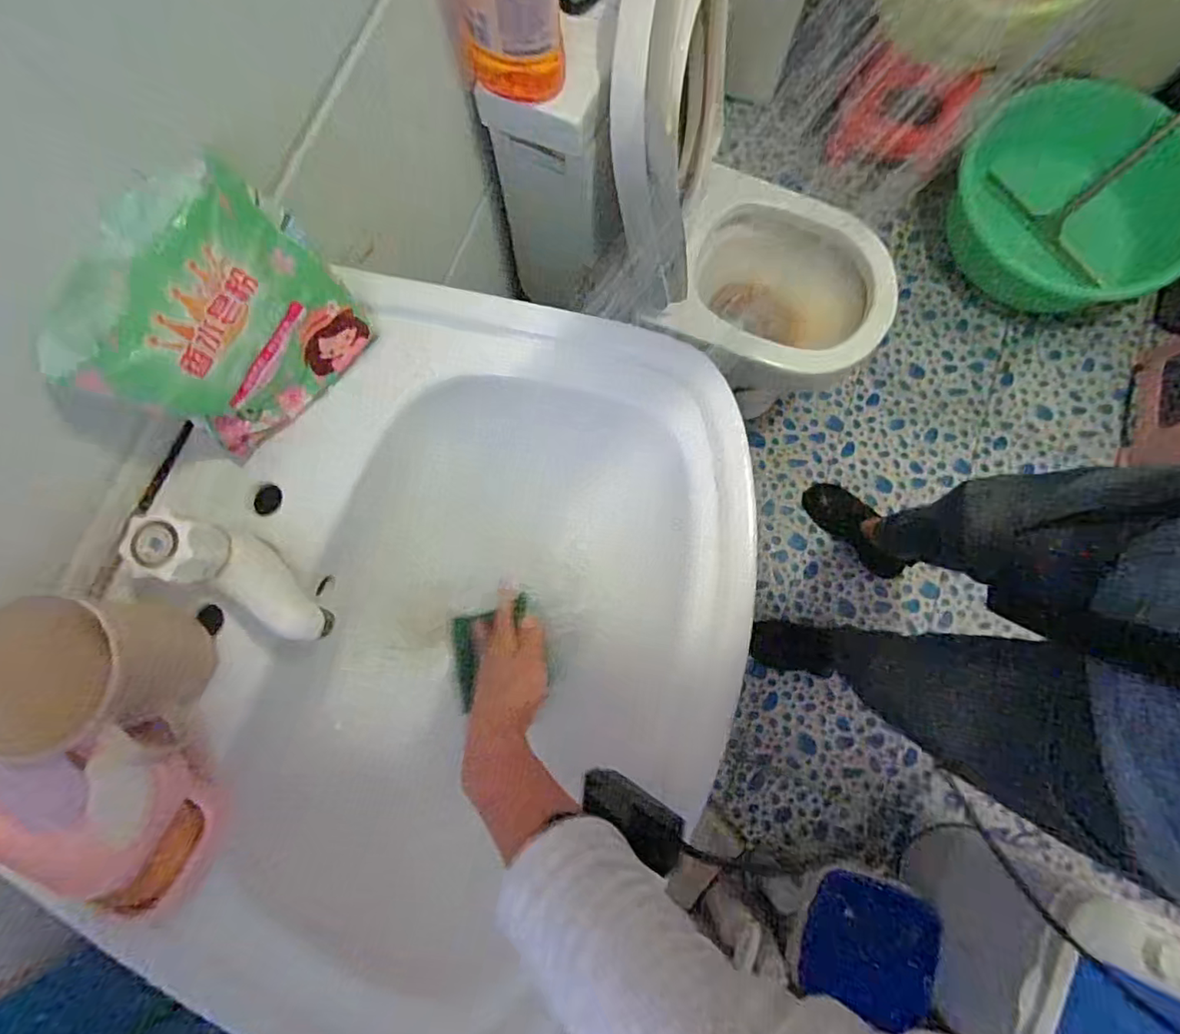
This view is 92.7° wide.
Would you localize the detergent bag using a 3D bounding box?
[{"bbox_3d":[-0.247,-0.133,0.381,0.087,0.136,0.159,36,82,7],"label":"detergent bag"}]

